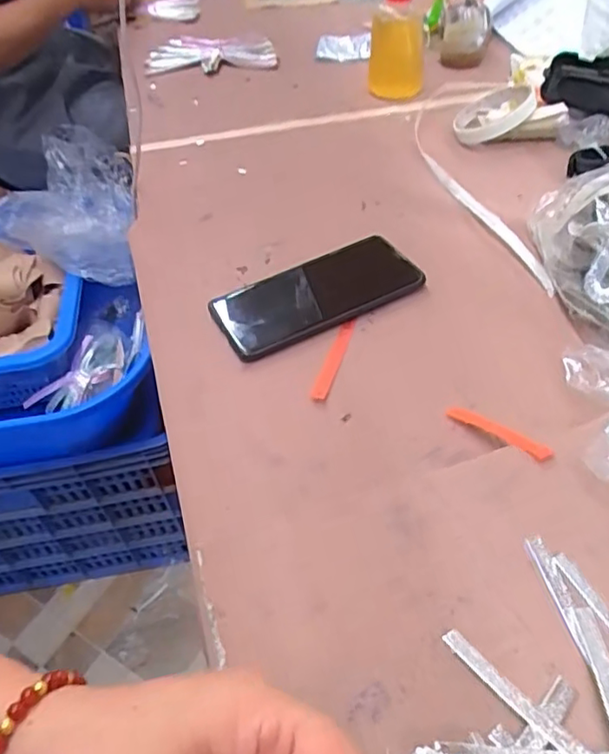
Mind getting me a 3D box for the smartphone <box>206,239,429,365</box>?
[{"bbox_3d":[0.006,-0.067,0.471,0.155,0.016,0.074,-25,50,-15],"label":"smartphone"}]

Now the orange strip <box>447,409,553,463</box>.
[{"bbox_3d":[0.118,0.033,0.367,0.012,0.005,0.077,-30,28,-19],"label":"orange strip"}]

